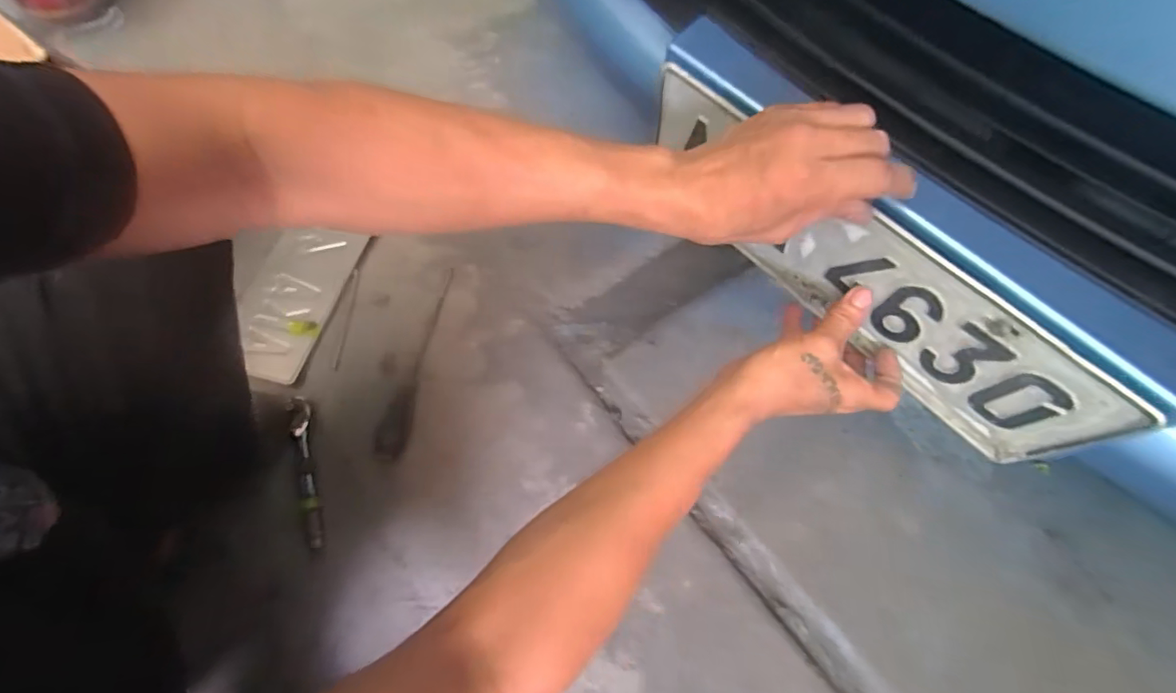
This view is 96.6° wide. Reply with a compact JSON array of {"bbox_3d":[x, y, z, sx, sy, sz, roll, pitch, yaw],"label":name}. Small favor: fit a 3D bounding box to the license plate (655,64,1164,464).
[{"bbox_3d":[0.193,-0.061,0.400,0.011,0.136,0.380,-41,76,-16],"label":"license plate"}]

